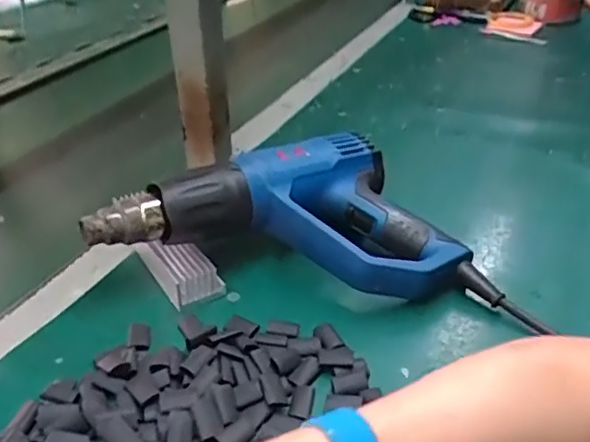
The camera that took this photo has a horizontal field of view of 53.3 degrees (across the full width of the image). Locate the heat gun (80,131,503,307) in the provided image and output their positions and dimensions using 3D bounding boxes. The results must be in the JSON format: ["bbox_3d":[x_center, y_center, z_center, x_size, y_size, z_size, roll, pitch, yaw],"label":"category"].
[{"bbox_3d":[0.002,-0.009,0.518,0.315,0.091,0.155,0,33,3],"label":"heat gun"}]

